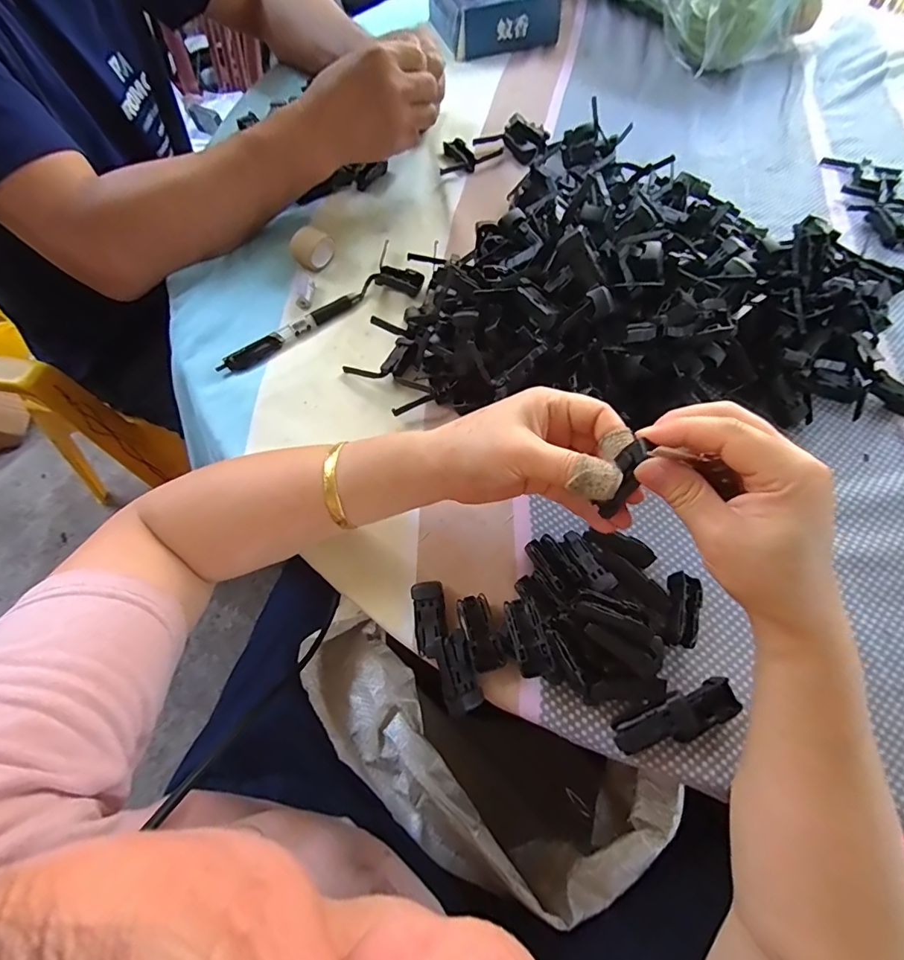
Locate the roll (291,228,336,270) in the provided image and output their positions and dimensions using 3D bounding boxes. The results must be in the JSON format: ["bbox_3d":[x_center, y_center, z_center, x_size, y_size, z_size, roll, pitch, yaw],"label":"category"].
[{"bbox_3d":[-0.133,-0.221,0.456,0.035,0.027,0.035,-42,71,-18],"label":"roll"}]

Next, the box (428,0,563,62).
[{"bbox_3d":[0.053,-0.653,0.659,0.152,0.055,0.150,-22,66,-10],"label":"box"}]

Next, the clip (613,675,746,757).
[{"bbox_3d":[0.133,0.141,0.283,0.076,0.024,0.025,-16,65,-7],"label":"clip"}]

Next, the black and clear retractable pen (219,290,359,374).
[{"bbox_3d":[-0.141,-0.130,0.421,0.136,0.010,0.017,-33,68,-15],"label":"black and clear retractable pen"}]

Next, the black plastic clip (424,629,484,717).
[{"bbox_3d":[0.003,0.117,0.288,0.025,0.011,0.043,-22,66,-10],"label":"black plastic clip"}]

